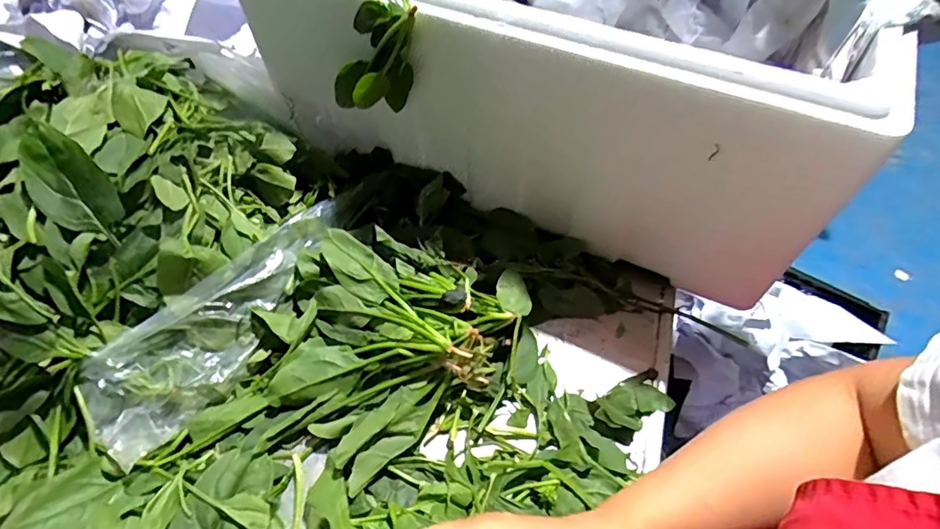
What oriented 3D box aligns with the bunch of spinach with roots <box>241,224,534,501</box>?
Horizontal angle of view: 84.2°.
[{"bbox_3d":[-0.071,0.082,0.489,0.204,0.065,0.213,14,56,10],"label":"bunch of spinach with roots"}]

